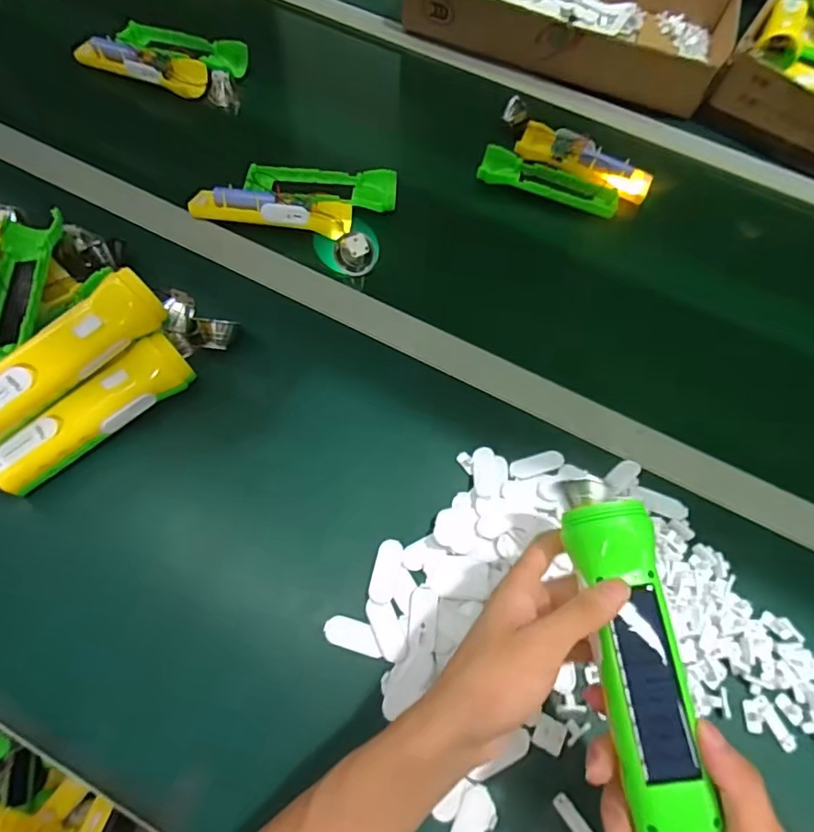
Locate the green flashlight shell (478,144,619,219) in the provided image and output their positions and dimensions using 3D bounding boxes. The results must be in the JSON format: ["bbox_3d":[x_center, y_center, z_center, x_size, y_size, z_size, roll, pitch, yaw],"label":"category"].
[{"bbox_3d":[0.163,-0.266,0.615,0.162,0.017,0.057,20,63,5],"label":"green flashlight shell"}]

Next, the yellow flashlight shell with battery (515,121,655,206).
[{"bbox_3d":[0.210,-0.303,0.630,0.160,0.022,0.058,25,64,8],"label":"yellow flashlight shell with battery"}]

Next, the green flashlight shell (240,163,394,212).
[{"bbox_3d":[-0.094,-0.251,0.587,0.162,0.027,0.050,2,63,-4],"label":"green flashlight shell"}]

